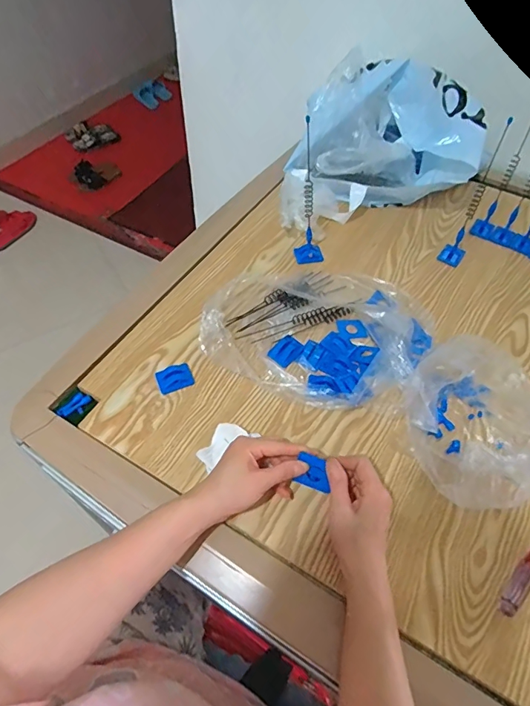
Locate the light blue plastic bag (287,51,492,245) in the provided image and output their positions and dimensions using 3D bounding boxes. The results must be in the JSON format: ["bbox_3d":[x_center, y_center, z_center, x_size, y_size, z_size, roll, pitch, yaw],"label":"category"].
[{"bbox_3d":[0.177,-0.365,0.759,0.358,0.178,0.189,-20,58,-16],"label":"light blue plastic bag"}]

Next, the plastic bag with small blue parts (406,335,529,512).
[{"bbox_3d":[0.261,0.075,0.507,0.187,0.086,0.181,-13,56,-12],"label":"plastic bag with small blue parts"}]

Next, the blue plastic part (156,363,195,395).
[{"bbox_3d":[-0.117,0.033,0.570,0.044,0.012,0.032,-18,57,-15],"label":"blue plastic part"}]

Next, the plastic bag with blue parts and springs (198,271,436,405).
[{"bbox_3d":[0.082,-0.057,0.595,0.292,0.088,0.239,17,56,9],"label":"plastic bag with blue parts and springs"}]

